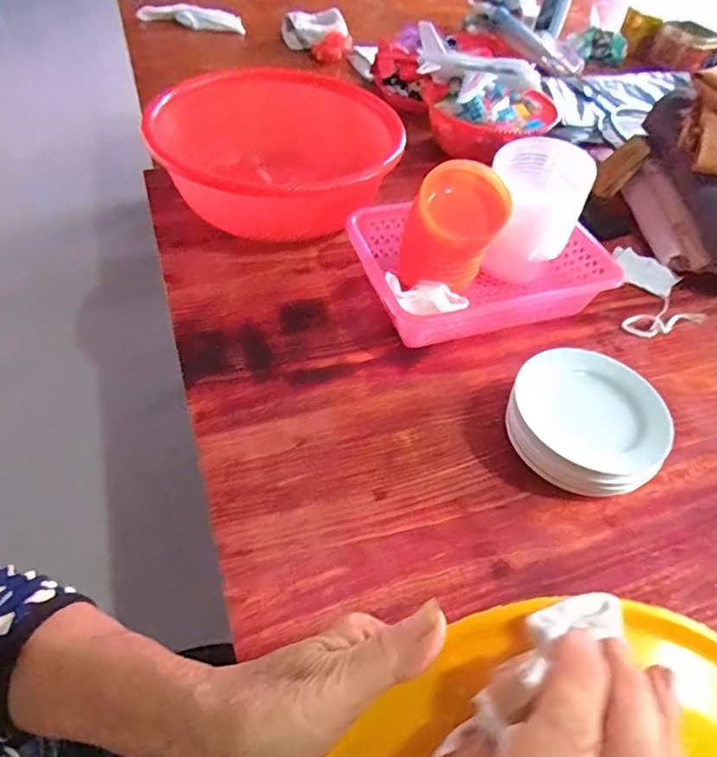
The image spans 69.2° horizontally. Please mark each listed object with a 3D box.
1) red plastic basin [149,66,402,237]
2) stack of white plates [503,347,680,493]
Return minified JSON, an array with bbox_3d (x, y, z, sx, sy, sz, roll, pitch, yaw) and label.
[{"bbox_3d":[-0.117,-0.329,0.780,0.355,0.124,0.356,-12,52,-15],"label":"red plastic basin"},{"bbox_3d":[0.222,0.049,0.519,0.142,0.088,0.119,38,56,22],"label":"stack of white plates"}]

